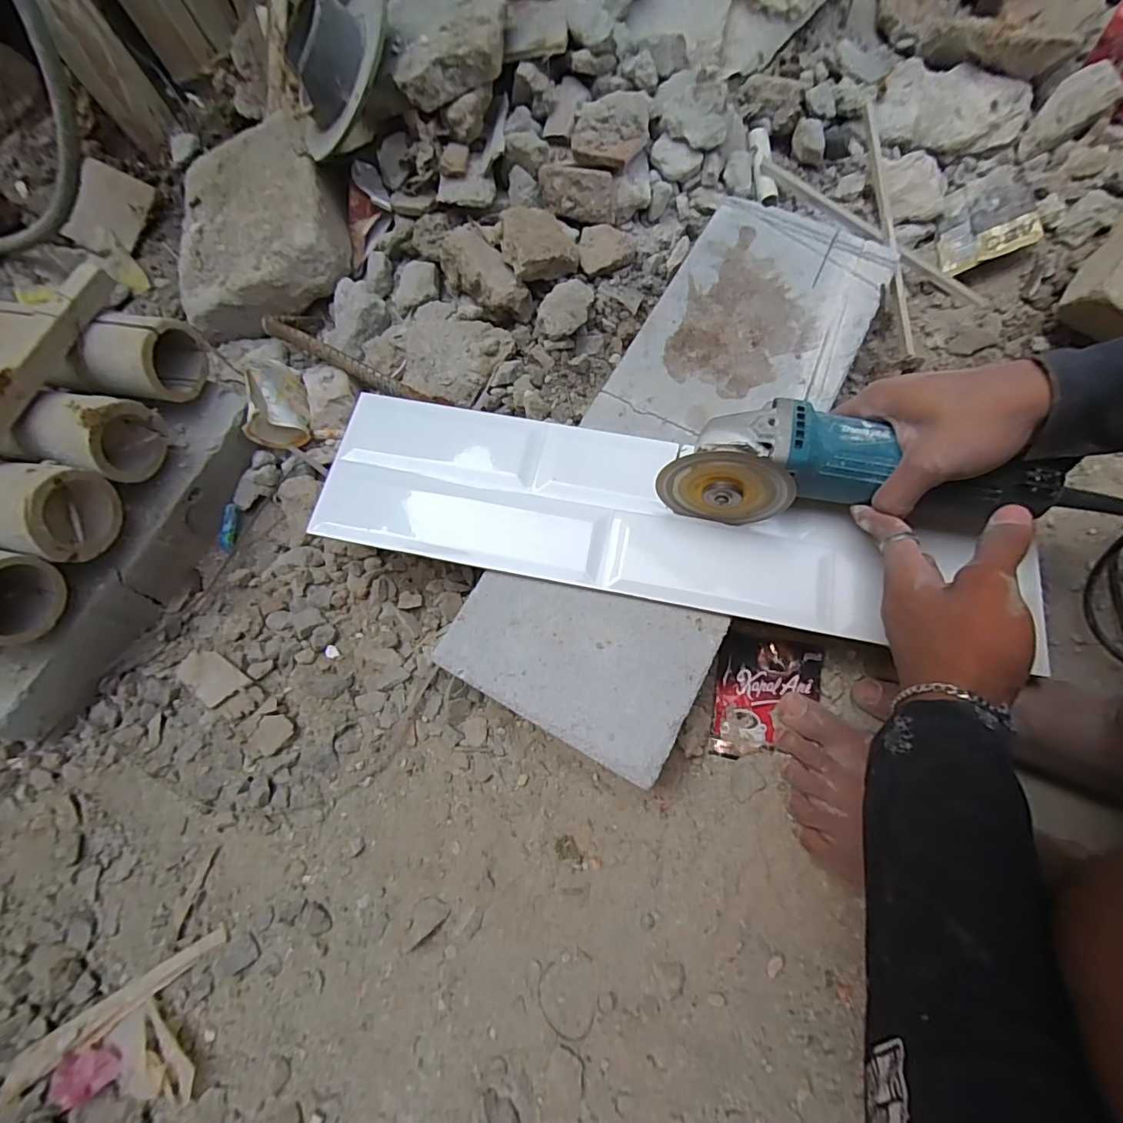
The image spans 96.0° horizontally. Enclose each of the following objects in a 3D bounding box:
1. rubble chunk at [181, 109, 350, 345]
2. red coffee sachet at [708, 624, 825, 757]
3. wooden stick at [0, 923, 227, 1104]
[{"bbox_3d":[-0.375,-0.425,0.624,0.206,0.081,0.263,-19,73,-4],"label":"rubble chunk"},{"bbox_3d":[0.183,0.121,0.451,0.089,0.007,0.114,13,73,6],"label":"red coffee sachet"},{"bbox_3d":[-0.349,0.349,0.393,0.193,0.006,0.023,-32,60,-3],"label":"wooden stick"}]

